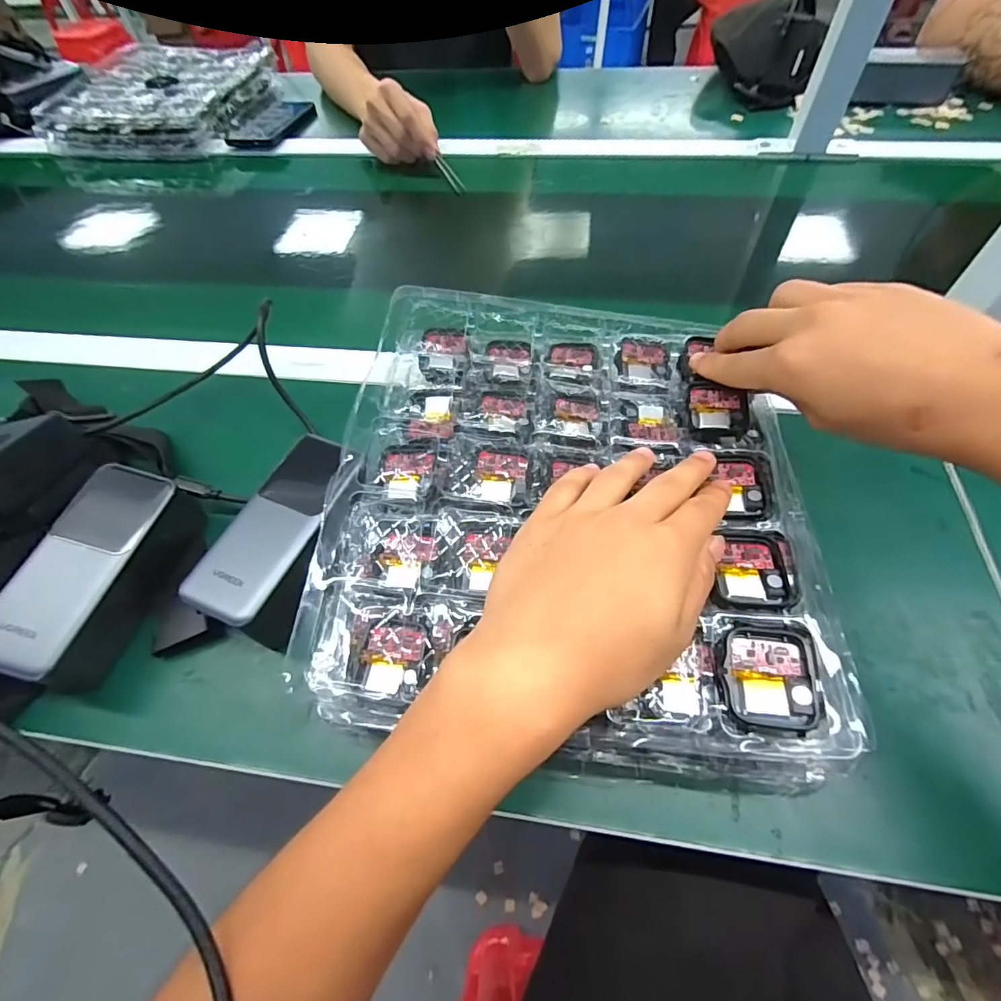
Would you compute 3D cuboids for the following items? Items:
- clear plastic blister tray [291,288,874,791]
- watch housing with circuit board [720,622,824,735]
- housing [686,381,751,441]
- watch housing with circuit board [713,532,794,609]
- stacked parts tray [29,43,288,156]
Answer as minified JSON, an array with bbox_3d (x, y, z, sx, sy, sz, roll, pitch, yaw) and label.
[{"bbox_3d":[0.039,-0.006,0.301,0.271,0.040,0.296,2,61,5],"label":"clear plastic blister tray"},{"bbox_3d":[0.124,0.080,0.226,0.041,0.007,0.047,1,57,4],"label":"watch housing with circuit board"},{"bbox_3d":[0.139,-0.058,0.315,0.036,0.013,0.042,8,62,9],"label":"housing"},{"bbox_3d":[0.131,0.035,0.257,0.037,0.008,0.044,5,58,7],"label":"watch housing with circuit board"},{"bbox_3d":[-0.541,-0.643,0.780,0.277,0.056,0.286,4,58,5],"label":"stacked parts tray"}]

